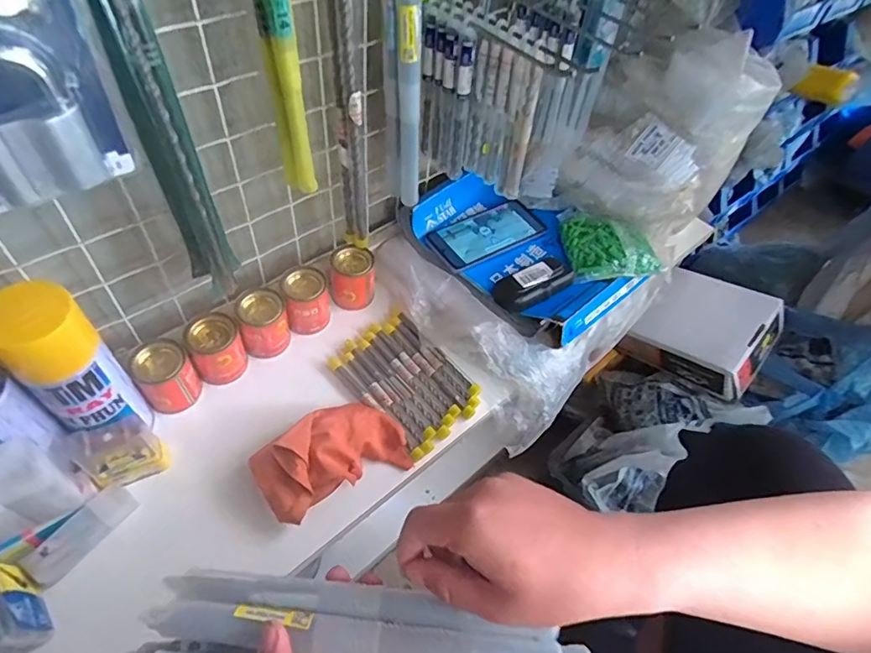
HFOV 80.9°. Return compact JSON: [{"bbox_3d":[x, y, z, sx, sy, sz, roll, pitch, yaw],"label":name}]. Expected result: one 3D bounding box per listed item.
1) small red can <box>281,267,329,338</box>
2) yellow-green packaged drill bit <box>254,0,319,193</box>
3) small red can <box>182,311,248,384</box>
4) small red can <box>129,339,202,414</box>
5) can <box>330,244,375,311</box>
[{"bbox_3d":[-0.159,-0.031,0.635,0.048,0.075,0.048,-6,52,-9],"label":"small red can"},{"bbox_3d":[-0.134,-0.229,0.444,0.031,0.233,0.036,-9,52,-12],"label":"yellow-green packaged drill bit"},{"bbox_3d":[-0.245,0.026,0.575,0.053,0.065,0.053,2,51,-3],"label":"small red can"},{"bbox_3d":[-0.287,0.055,0.549,0.055,0.072,0.051,2,51,-3],"label":"small red can"},{"bbox_3d":[-0.107,-0.063,0.666,0.051,0.071,0.051,2,51,-3],"label":"can"}]

